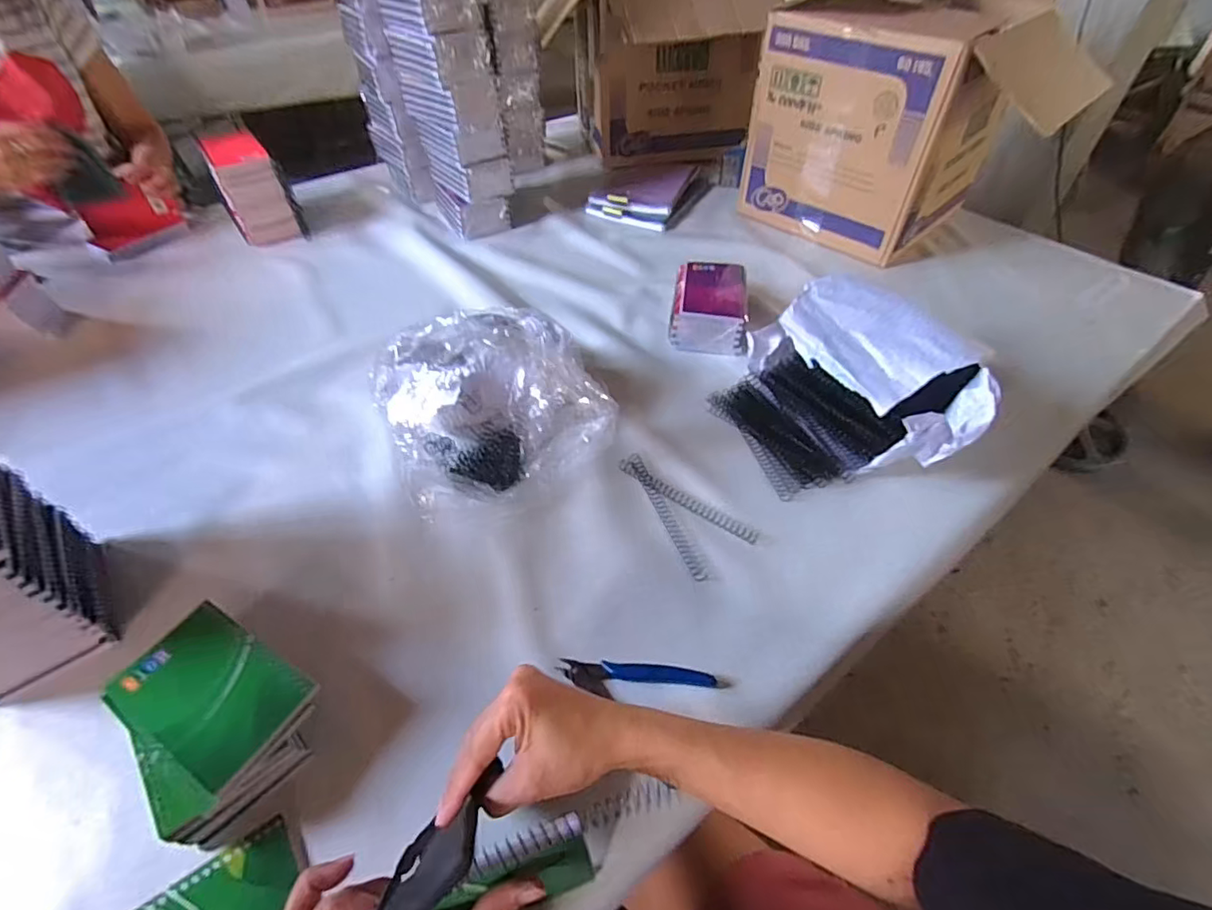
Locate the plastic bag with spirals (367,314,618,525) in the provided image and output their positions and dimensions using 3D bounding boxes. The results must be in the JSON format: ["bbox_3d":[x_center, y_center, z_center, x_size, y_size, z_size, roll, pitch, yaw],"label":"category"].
[{"bbox_3d":[-0.117,-0.053,0.579,0.212,0.137,0.183,-21,53,-18],"label":"plastic bag with spirals"}]

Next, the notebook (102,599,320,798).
[{"bbox_3d":[-0.278,0.166,0.389,0.127,0.008,0.081,24,53,19],"label":"notebook"}]

